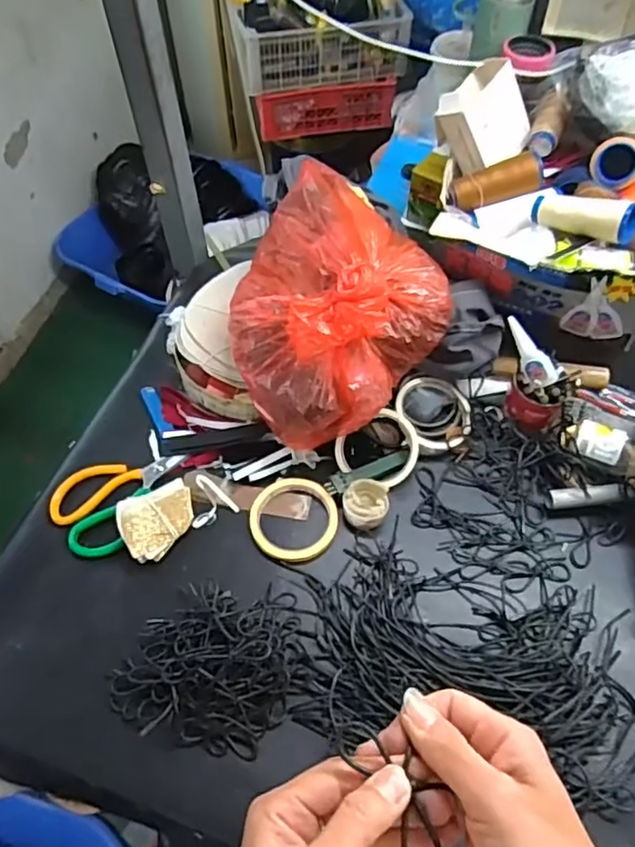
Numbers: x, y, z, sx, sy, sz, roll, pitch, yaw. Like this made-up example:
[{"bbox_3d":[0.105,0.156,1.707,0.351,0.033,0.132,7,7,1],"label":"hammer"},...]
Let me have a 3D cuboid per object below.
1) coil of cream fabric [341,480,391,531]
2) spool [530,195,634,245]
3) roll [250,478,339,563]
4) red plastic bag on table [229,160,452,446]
[{"bbox_3d":[0.052,0.089,0.670,0.048,0.030,0.049,0,56,1],"label":"coil of cream fabric"},{"bbox_3d":[0.282,-0.218,0.657,0.106,0.038,0.035,23,59,30],"label":"spool"},{"bbox_3d":[-0.025,0.103,0.674,0.093,0.012,0.093,0,56,1],"label":"roll"},{"bbox_3d":[0.003,-0.124,0.689,0.221,0.156,0.248,-34,62,-20],"label":"red plastic bag on table"}]

